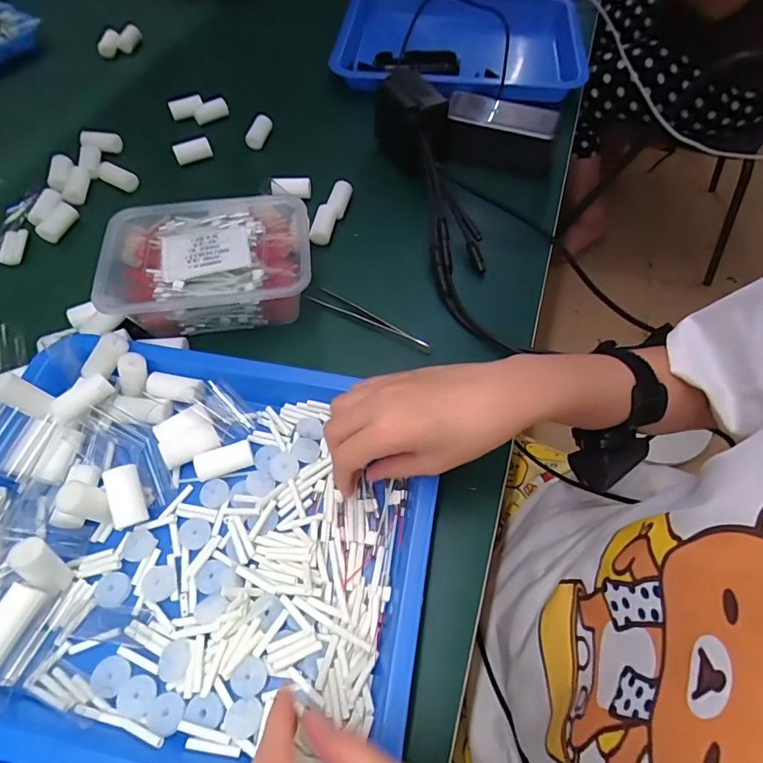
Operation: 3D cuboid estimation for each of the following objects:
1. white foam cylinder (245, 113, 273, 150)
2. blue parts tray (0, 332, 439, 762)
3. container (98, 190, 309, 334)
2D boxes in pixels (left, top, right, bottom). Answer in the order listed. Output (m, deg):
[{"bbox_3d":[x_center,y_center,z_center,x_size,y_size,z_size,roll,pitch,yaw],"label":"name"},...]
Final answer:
[{"bbox_3d":[-0.148,-0.300,0.555,0.021,0.025,0.036,15,61,9],"label":"white foam cylinder"},{"bbox_3d":[-0.131,0.096,0.307,0.320,0.034,0.258,9,60,6],"label":"blue parts tray"},{"bbox_3d":[-0.150,-0.103,0.414,0.175,0.056,0.128,-5,60,-3],"label":"container"}]

